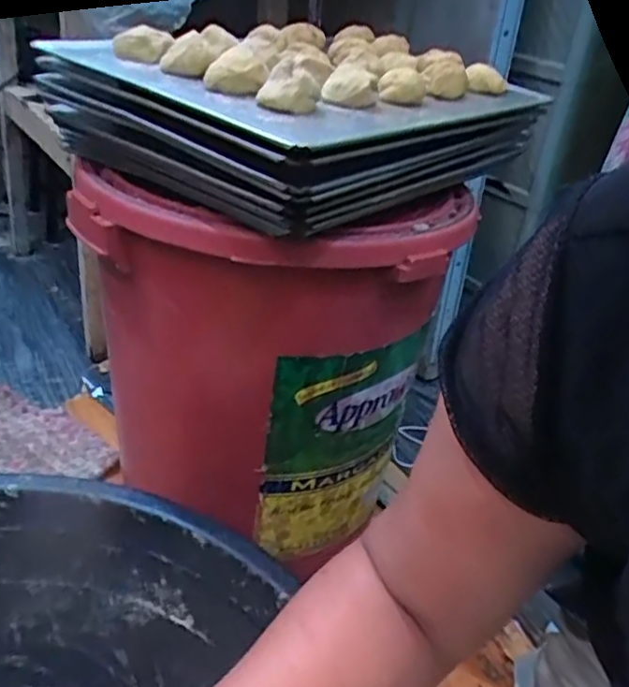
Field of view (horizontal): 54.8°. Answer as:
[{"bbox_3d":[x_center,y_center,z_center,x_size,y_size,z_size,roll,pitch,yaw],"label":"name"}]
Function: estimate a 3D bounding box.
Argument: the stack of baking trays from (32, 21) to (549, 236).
[{"bbox_3d":[-0.008,-0.231,0.594,0.313,0.124,0.368,26,35,32],"label":"stack of baking trays"}]

